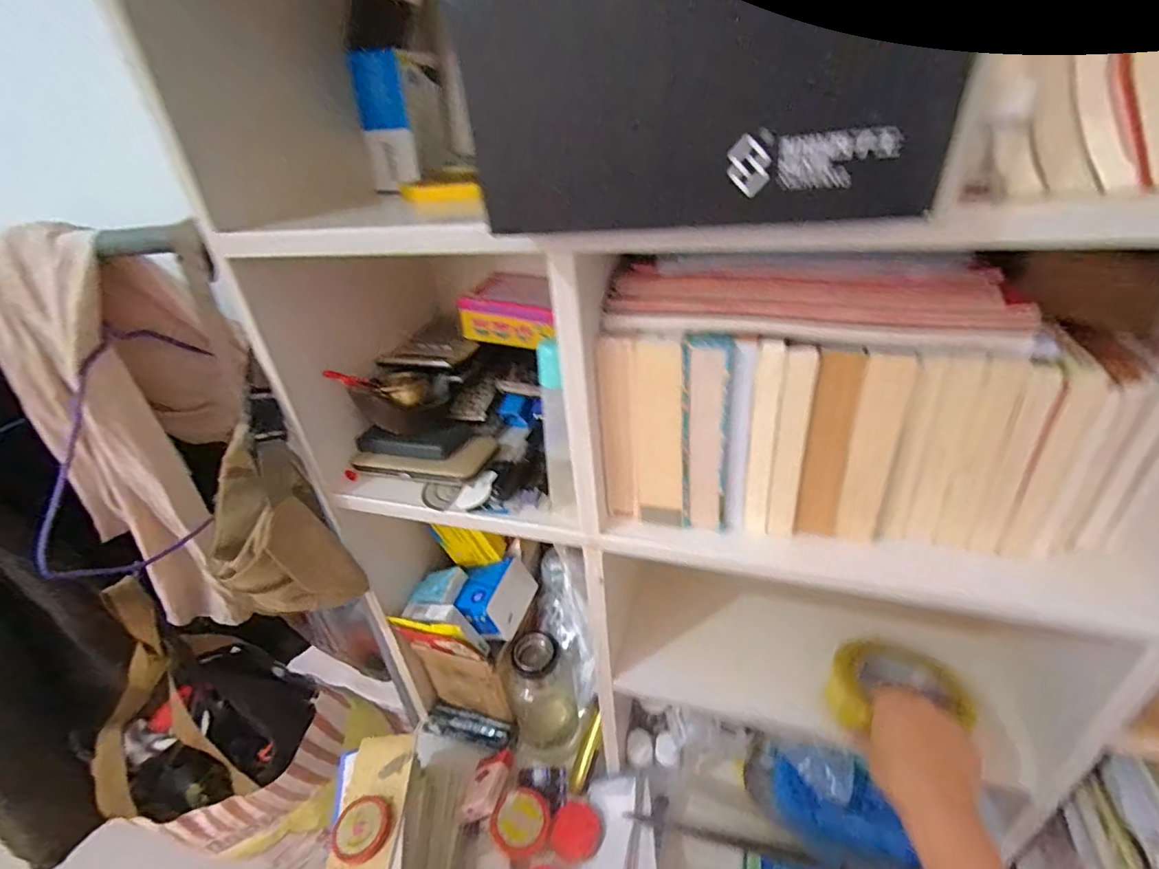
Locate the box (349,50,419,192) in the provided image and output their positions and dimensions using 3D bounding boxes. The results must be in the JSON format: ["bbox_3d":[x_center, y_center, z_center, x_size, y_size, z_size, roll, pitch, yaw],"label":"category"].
[{"bbox_3d":[-0.201,-0.324,0.544,0.047,0.117,0.029,-19,34,-19],"label":"box"}]

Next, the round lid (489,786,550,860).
[{"bbox_3d":[-0.076,0.497,0.668,0.072,0.016,0.072,9,30,-5],"label":"round lid"}]

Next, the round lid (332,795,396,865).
[{"bbox_3d":[-0.246,0.442,0.588,0.064,0.021,0.061,-4,32,3],"label":"round lid"}]

